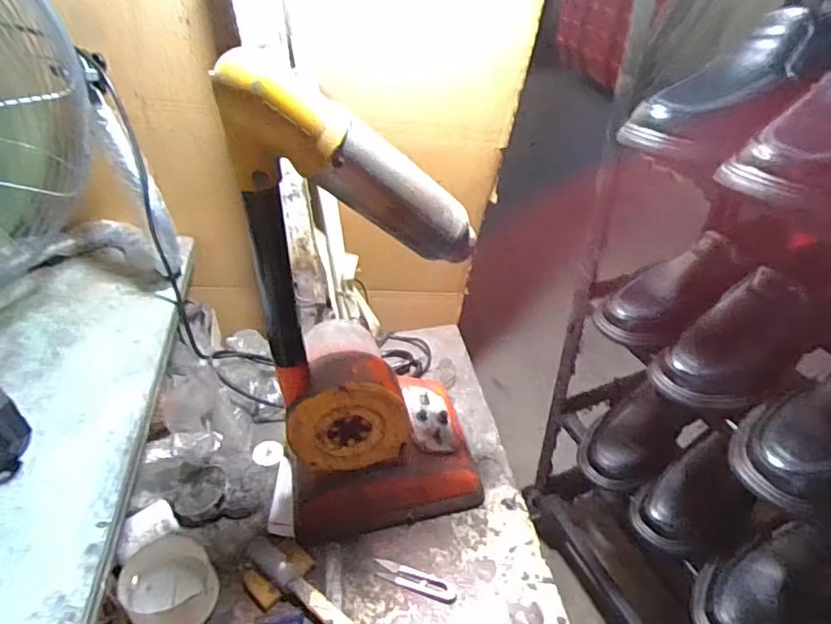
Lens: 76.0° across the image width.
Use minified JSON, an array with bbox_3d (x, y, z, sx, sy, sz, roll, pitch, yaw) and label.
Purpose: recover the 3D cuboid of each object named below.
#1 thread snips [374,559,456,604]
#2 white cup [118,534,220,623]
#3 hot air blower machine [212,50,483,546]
[{"bbox_3d":[0.000,0.311,0.618,0.099,0.006,0.027,13,39,17],"label":"thread snips"},{"bbox_3d":[-0.273,0.304,0.594,0.088,0.054,0.108,-30,46,-33],"label":"white cup"},{"bbox_3d":[-0.049,0.012,0.574,0.221,0.532,0.157,-8,37,-10],"label":"hot air blower machine"}]

